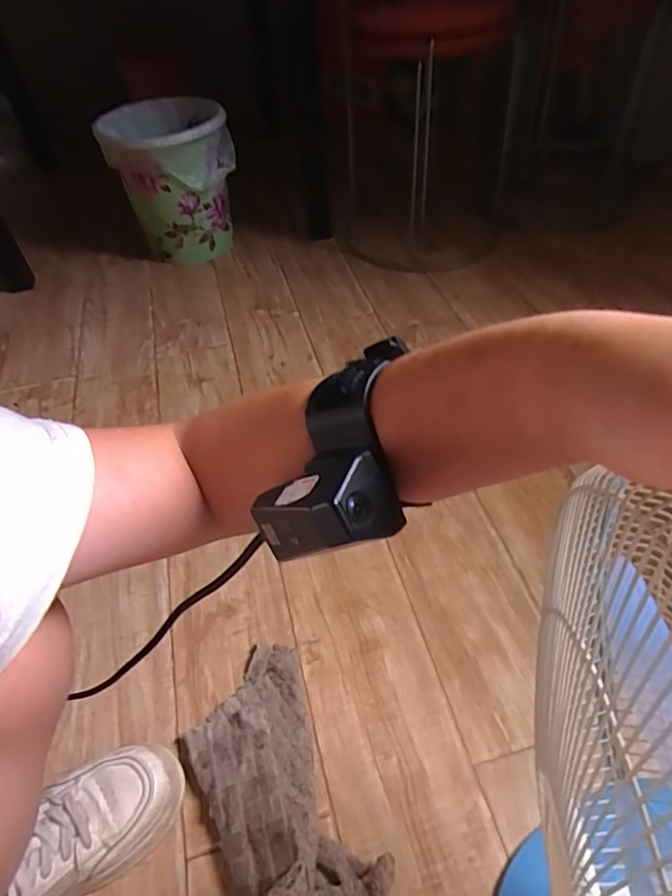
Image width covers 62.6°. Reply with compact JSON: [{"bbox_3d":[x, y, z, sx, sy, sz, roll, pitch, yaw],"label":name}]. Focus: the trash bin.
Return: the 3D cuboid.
[{"bbox_3d":[-0.340,-0.569,1.198,0.252,0.278,0.214,-20,49,-14],"label":"trash bin"}]

